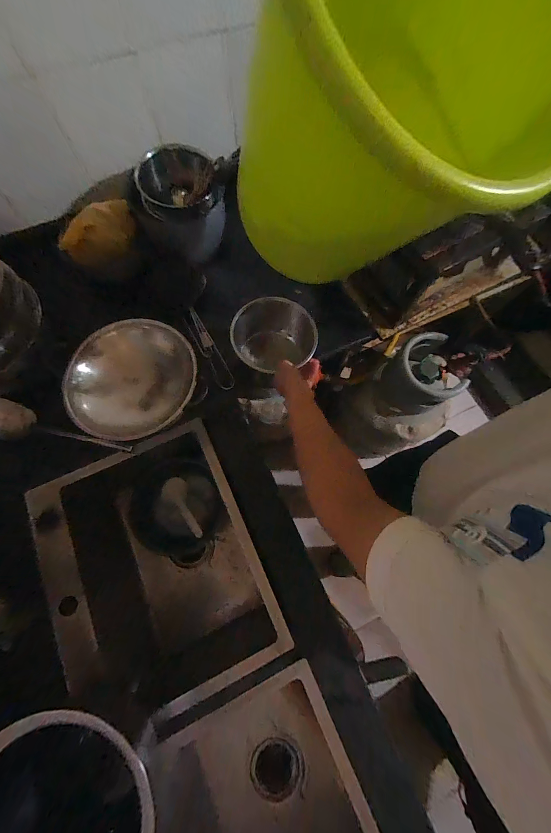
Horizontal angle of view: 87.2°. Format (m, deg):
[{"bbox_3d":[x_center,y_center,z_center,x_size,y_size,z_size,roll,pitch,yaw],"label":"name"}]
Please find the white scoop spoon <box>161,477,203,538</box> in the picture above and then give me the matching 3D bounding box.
[{"bbox_3d":[-0.238,0.237,0.753,0.068,0.047,0.162,-35,63,-10],"label":"white scoop spoon"}]

